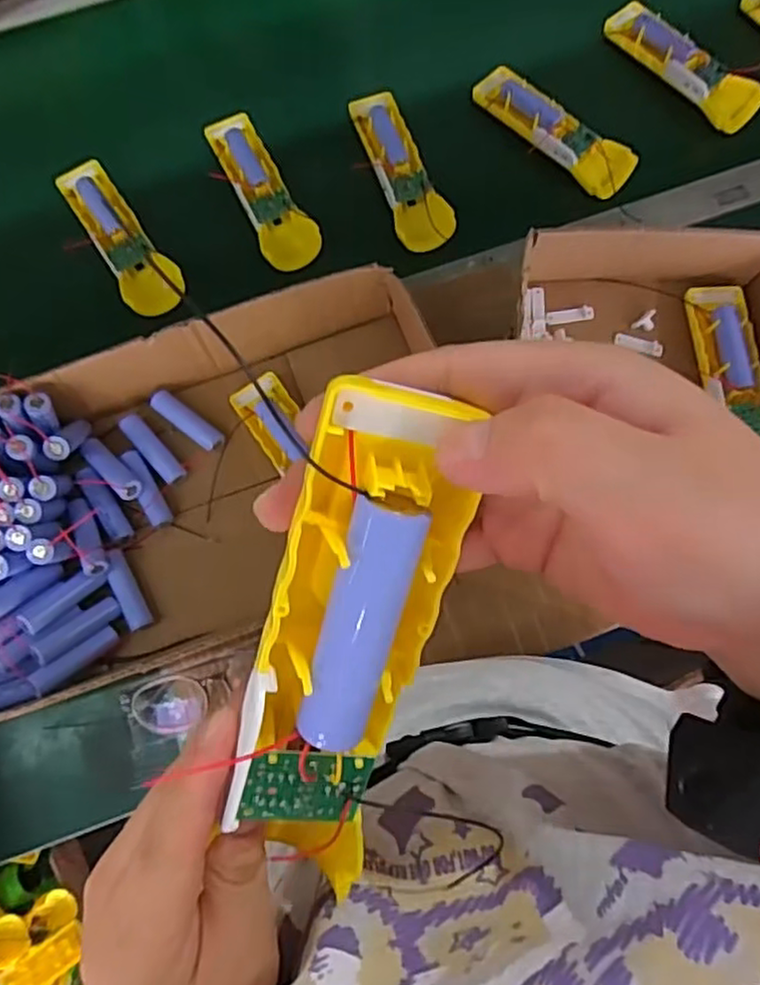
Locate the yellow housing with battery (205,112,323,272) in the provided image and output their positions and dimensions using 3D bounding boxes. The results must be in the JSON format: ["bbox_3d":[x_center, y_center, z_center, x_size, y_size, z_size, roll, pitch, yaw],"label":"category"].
[{"bbox_3d":[-0.104,-0.276,0.608,0.051,0.027,0.159,-24,78,-6],"label":"yellow housing with battery"}]

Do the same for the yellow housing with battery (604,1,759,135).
[{"bbox_3d":[0.286,-0.410,0.640,0.168,0.023,0.052,43,80,9],"label":"yellow housing with battery"}]

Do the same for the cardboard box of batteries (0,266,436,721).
[{"bbox_3d":[-0.146,0.002,0.522,0.405,0.083,0.238,-17,77,-4],"label":"cardboard box of batteries"}]

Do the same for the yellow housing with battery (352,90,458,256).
[{"bbox_3d":[0.019,-0.295,0.607,0.048,0.017,0.170,-18,77,-5],"label":"yellow housing with battery"}]

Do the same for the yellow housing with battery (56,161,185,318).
[{"bbox_3d":[-0.232,-0.228,0.600,0.049,0.036,0.153,-33,79,-8],"label":"yellow housing with battery"}]

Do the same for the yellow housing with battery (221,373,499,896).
[{"bbox_3d":[-0.009,0.043,0.172,0.041,0.020,0.139,14,108,3],"label":"yellow housing with battery"}]

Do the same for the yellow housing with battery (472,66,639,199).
[{"bbox_3d":[0.158,-0.337,0.620,0.169,0.020,0.054,42,80,9],"label":"yellow housing with battery"}]

